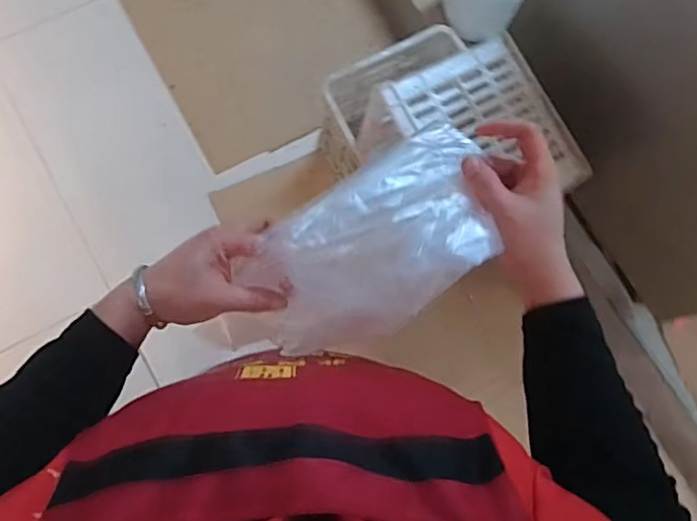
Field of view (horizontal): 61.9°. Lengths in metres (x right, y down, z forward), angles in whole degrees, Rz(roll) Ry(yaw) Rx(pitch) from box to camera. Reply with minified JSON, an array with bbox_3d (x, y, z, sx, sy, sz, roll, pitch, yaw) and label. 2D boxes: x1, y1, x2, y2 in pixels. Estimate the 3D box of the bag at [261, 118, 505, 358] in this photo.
[{"bbox_3d":[0.030,-0.014,0.463,0.215,0.071,0.115,-37,89,-10],"label":"bag"}]

